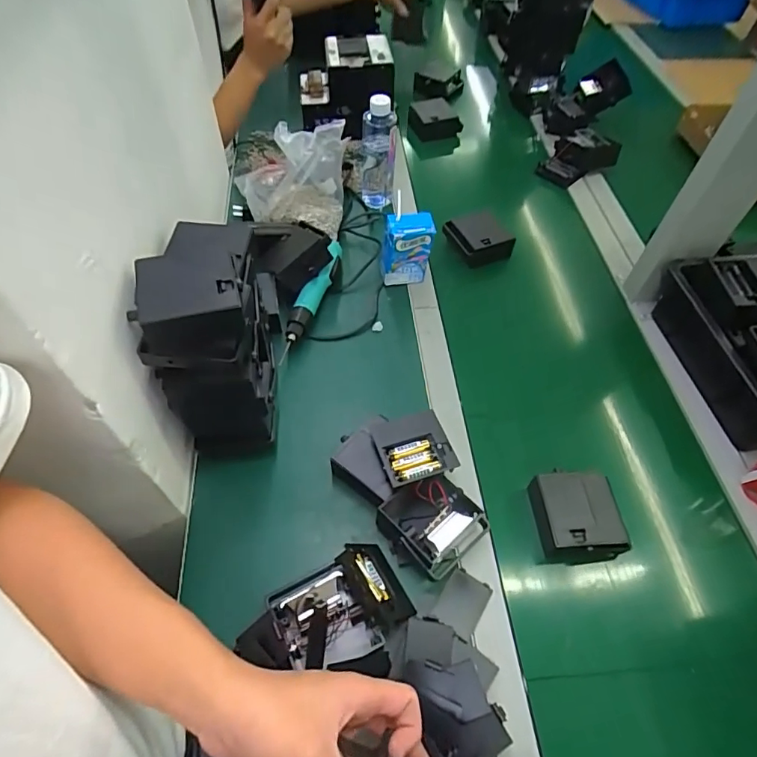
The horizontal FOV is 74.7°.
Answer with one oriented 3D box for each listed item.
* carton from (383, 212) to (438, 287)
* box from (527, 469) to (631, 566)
[{"bbox_3d":[0.042,-0.194,0.754,0.075,0.118,0.043,-2,55,-3],"label":"carton"},{"bbox_3d":[0.222,0.156,0.562,0.085,0.045,0.092,-3,55,-4],"label":"box"}]

